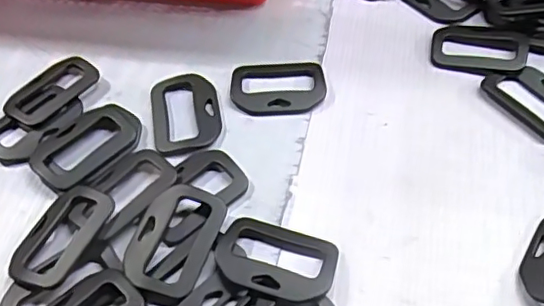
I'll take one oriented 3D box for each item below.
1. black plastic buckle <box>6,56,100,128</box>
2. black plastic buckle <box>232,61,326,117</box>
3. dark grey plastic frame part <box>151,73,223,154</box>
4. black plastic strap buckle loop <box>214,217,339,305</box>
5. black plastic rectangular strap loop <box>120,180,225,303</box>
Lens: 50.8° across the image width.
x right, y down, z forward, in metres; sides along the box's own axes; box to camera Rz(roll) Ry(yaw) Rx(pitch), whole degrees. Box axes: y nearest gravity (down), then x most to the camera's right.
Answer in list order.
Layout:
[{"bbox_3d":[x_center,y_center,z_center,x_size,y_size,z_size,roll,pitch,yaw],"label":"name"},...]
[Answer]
[{"bbox_3d":[-0.145,-0.041,0.379,0.040,0.007,0.060,29,60,23],"label":"black plastic buckle"},{"bbox_3d":[0.004,-0.044,0.375,0.060,0.006,0.047,-4,53,1],"label":"black plastic buckle"},{"bbox_3d":[-0.055,-0.027,0.364,0.043,0.004,0.061,-12,53,-5],"label":"dark grey plastic frame part"},{"bbox_3d":[0.002,0.055,0.296,0.061,0.012,0.043,13,55,14],"label":"black plastic strap buckle loop"},{"bbox_3d":[-0.051,0.044,0.306,0.042,0.008,0.063,14,55,14],"label":"black plastic rectangular strap loop"}]

